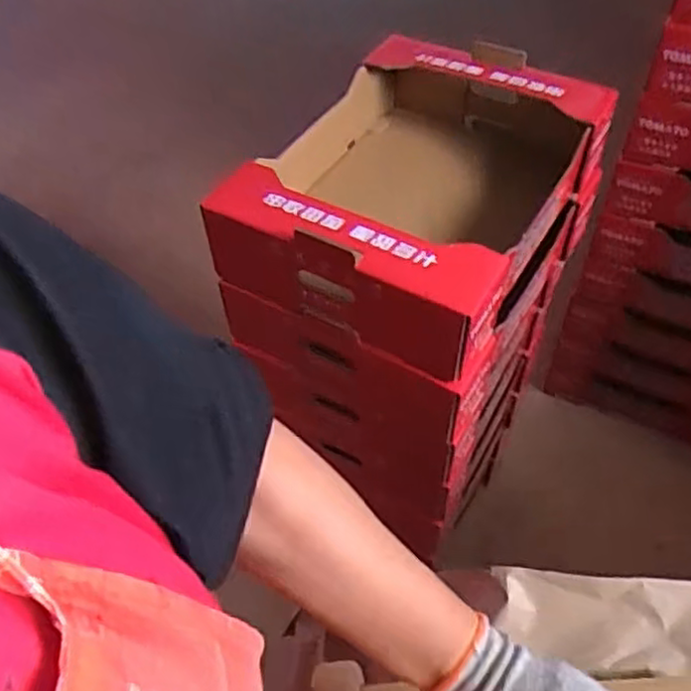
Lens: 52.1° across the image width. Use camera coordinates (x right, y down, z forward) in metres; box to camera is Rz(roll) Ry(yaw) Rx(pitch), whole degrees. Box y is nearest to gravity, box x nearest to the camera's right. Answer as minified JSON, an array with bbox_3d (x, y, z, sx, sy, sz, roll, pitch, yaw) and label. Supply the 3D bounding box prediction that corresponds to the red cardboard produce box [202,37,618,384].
[{"bbox_3d":[0.072,-0.182,0.807,0.332,0.145,0.406,24,56,21],"label":"red cardboard produce box"}]

